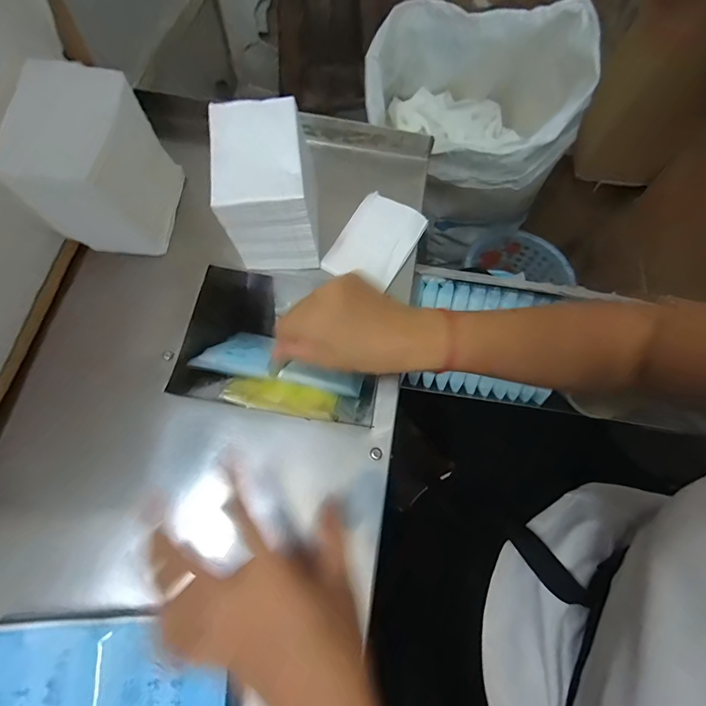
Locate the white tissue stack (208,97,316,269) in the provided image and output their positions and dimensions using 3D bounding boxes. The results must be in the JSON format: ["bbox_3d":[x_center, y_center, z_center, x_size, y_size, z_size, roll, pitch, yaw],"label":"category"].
[{"bbox_3d":[-0.073,-0.140,0.331,0.073,0.088,0.099,-7,69,-5],"label":"white tissue stack"}]

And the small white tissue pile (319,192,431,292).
[{"bbox_3d":[0.022,-0.107,0.375,0.065,0.017,0.098,30,71,9],"label":"small white tissue pile"}]

